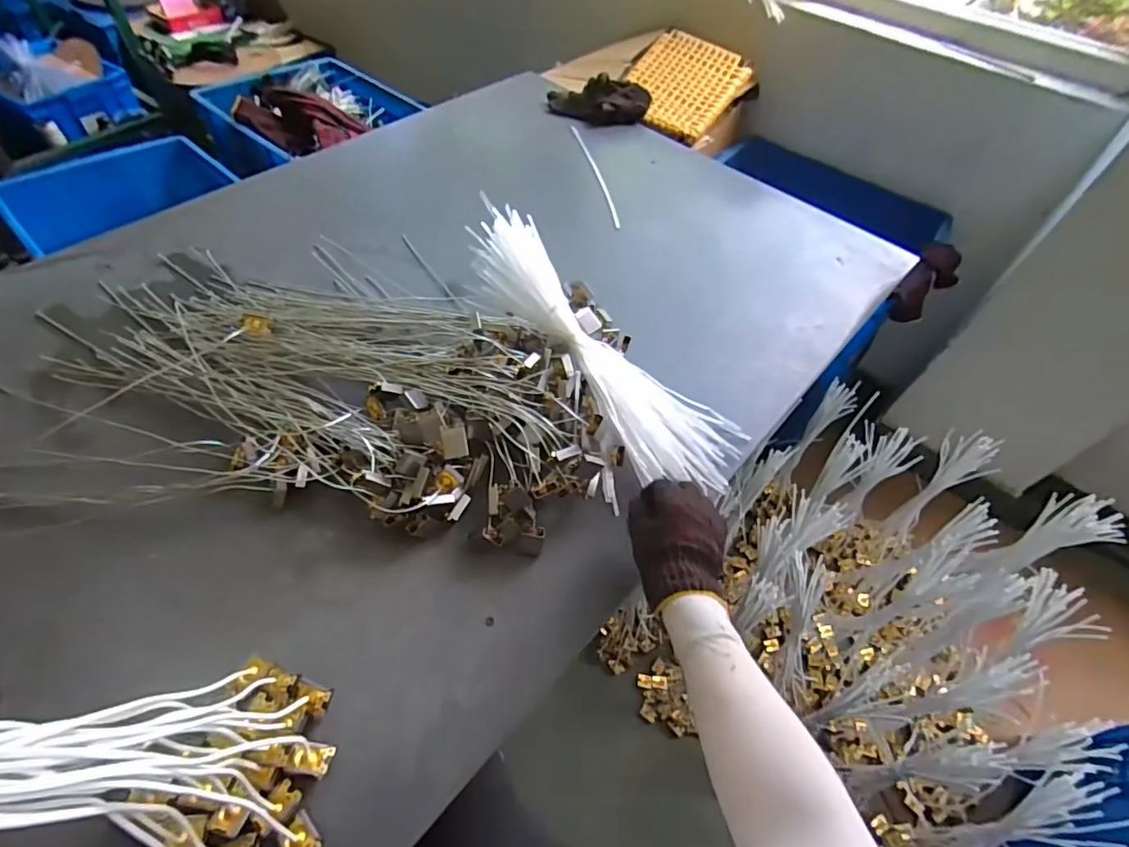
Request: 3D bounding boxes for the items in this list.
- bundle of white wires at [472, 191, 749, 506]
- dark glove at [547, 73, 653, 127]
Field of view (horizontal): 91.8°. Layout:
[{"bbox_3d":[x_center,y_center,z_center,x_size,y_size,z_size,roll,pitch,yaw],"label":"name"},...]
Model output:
[{"bbox_3d":[0.048,-0.096,0.698,0.173,0.057,0.447,-40,86,-28],"label":"bundle of white wires"},{"bbox_3d":[0.078,-0.718,1.215,0.230,0.065,0.101,3,54,-3],"label":"dark glove"}]

